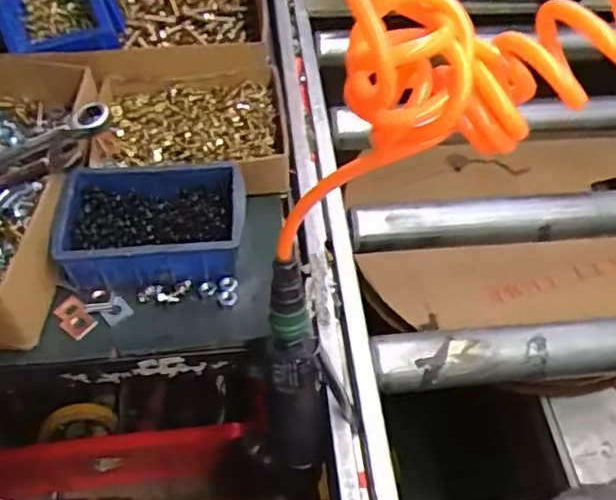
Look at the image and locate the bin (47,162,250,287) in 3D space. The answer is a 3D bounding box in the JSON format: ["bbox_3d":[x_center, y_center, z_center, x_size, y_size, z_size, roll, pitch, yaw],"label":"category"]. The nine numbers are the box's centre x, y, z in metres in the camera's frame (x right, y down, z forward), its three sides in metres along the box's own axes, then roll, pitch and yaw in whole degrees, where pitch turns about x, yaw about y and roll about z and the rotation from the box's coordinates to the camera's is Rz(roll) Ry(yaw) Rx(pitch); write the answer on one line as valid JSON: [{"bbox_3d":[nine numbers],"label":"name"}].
[{"bbox_3d":[-0.125,-0.018,0.505,0.142,0.059,0.097,-2,48,-5],"label":"bin"}]

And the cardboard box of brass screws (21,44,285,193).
[{"bbox_3d":[-0.123,-0.124,0.566,0.196,0.082,0.136,-2,48,-5],"label":"cardboard box of brass screws"}]

